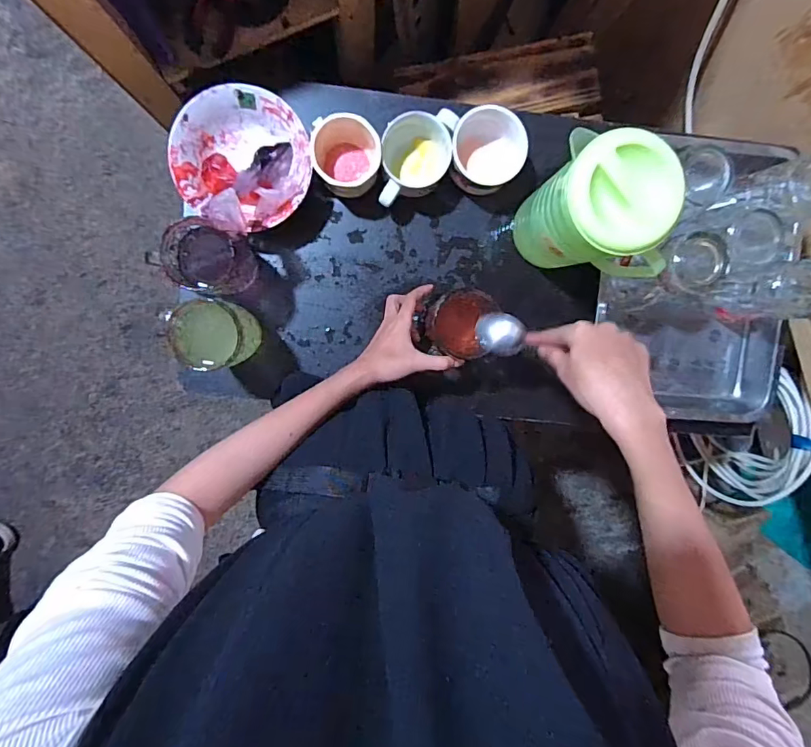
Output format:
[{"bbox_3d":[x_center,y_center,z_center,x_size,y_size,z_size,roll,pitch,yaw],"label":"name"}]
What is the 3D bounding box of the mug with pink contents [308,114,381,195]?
[{"bbox_3d":[-0.069,-0.258,0.573,0.075,0.067,0.086,-8,97,-1],"label":"mug with pink contents"}]

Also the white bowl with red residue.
[{"bbox_3d":[-0.184,-0.248,0.561,0.152,0.049,0.140,0,97,-2],"label":"white bowl with red residue"}]

